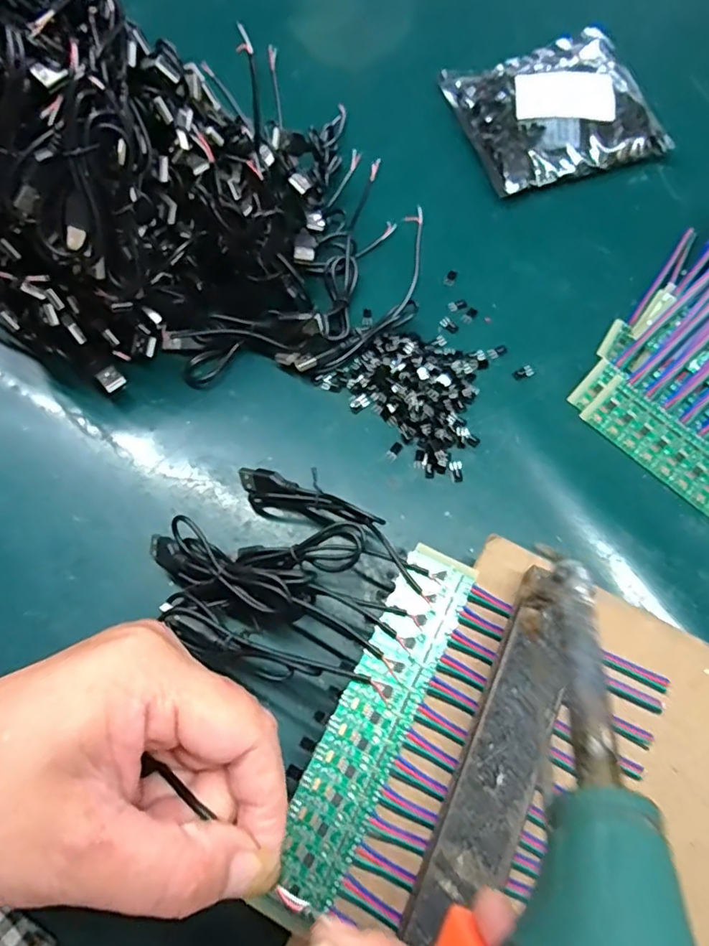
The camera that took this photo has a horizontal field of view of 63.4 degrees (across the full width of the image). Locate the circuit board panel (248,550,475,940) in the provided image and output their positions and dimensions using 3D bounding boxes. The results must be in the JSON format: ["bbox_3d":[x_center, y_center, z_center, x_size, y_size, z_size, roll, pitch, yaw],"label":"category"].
[{"bbox_3d":[0.008,0.109,0.255,0.033,0.004,0.162,25,70,10],"label":"circuit board panel"}]

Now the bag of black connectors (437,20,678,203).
[{"bbox_3d":[0.153,-0.284,0.438,0.141,0.022,0.138,-16,69,-5],"label":"bag of black connectors"}]

